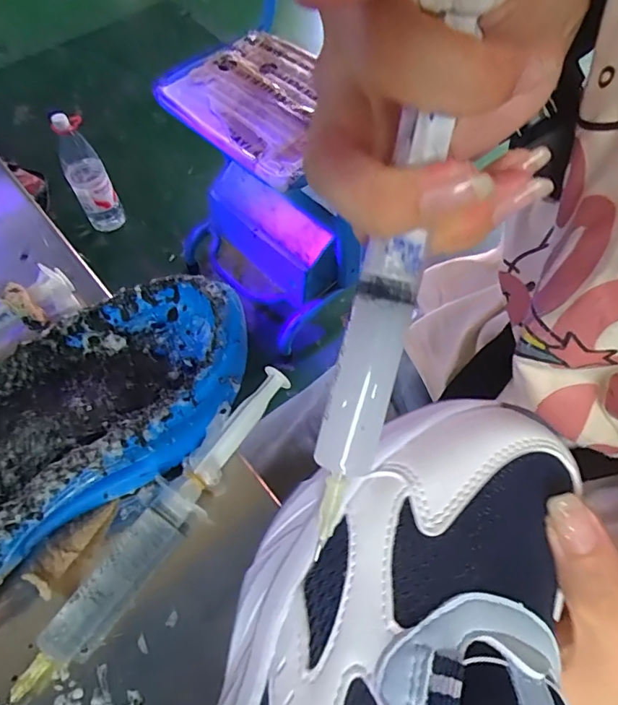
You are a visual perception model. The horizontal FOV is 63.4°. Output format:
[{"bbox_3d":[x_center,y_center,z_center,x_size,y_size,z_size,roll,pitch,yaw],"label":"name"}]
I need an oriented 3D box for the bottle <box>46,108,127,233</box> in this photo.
[{"bbox_3d":[-0.560,-0.445,1.271,0.098,0.330,0.084,-26,65,-15],"label":"bottle"}]

